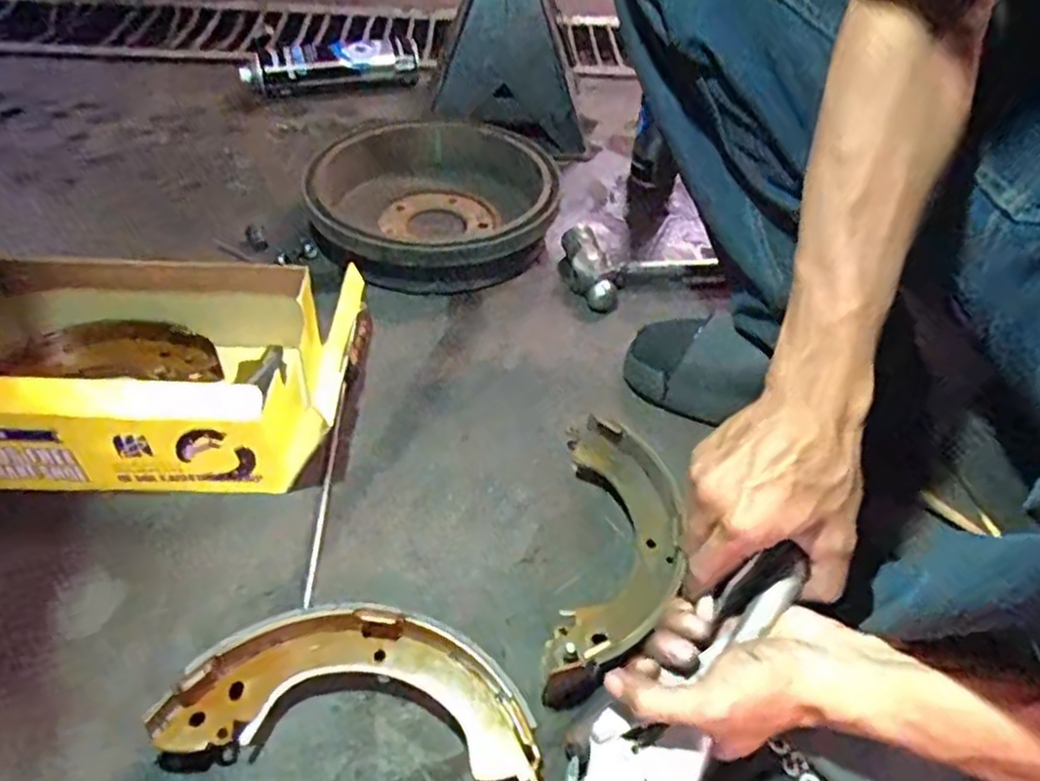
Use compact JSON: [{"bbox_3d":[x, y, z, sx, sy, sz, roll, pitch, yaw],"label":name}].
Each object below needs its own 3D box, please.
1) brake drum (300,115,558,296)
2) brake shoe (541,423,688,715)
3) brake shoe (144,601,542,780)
[{"bbox_3d":[-0.093,-0.225,0.865,0.285,0.077,0.285,3,44,-3],"label":"brake drum"},{"bbox_3d":[0.073,0.119,0.540,0.091,0.052,0.229,9,44,4],"label":"brake shoe"},{"bbox_3d":[-0.099,0.191,0.454,0.228,0.052,0.093,7,44,2],"label":"brake shoe"}]

